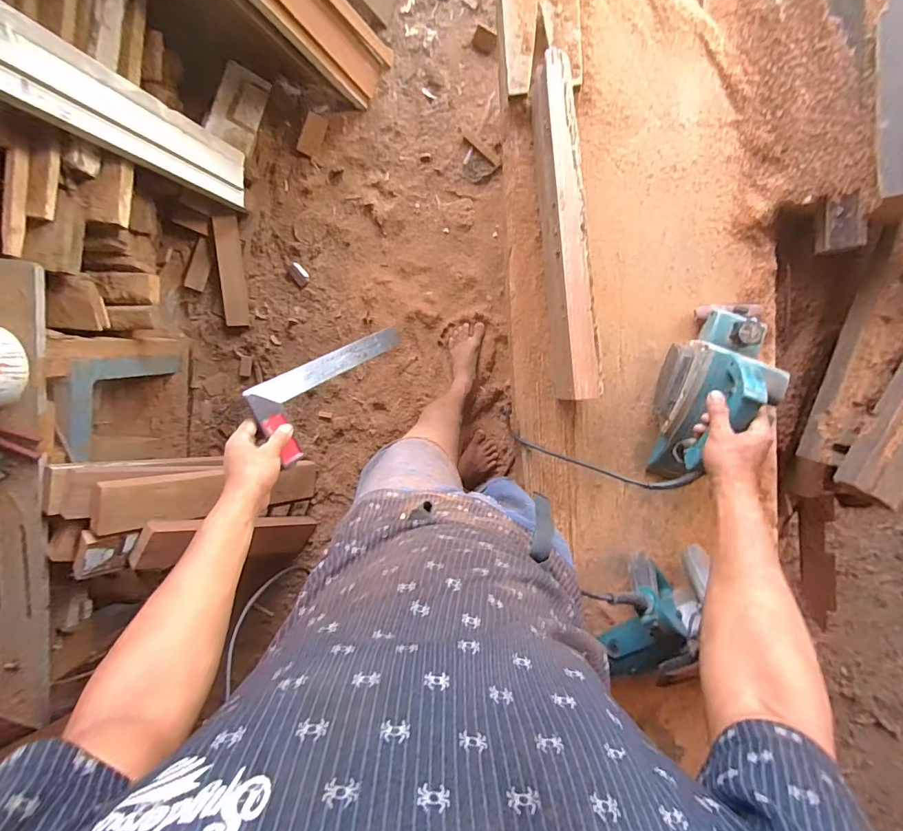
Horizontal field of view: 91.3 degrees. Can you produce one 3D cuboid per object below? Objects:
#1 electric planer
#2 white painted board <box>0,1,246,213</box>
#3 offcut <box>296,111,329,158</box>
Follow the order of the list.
[{"bbox_3d":[0.397,-0.031,0.642,0.140,0.149,0.273,7,98,2],"label":"electric planer"},{"bbox_3d":[-0.726,-0.647,0.937,0.052,0.734,0.150,29,102,13],"label":"white painted board"},{"bbox_3d":[-0.412,-0.831,1.308,0.064,0.018,0.110,25,112,-13],"label":"offcut"}]

